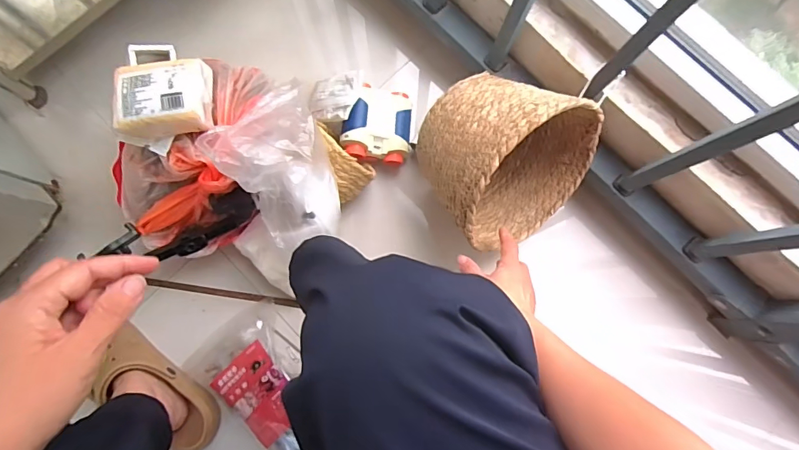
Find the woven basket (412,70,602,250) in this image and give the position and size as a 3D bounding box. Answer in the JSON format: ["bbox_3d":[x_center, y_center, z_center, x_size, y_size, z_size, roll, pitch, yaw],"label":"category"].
[{"bbox_3d":[0.151,-0.092,0.593,0.212,0.204,0.175,-44,44,14],"label":"woven basket"}]

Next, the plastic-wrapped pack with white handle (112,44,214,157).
[{"bbox_3d":[-0.304,-0.177,0.568,0.117,0.059,0.151,-3,81,1],"label":"plastic-wrapped pack with white handle"}]

